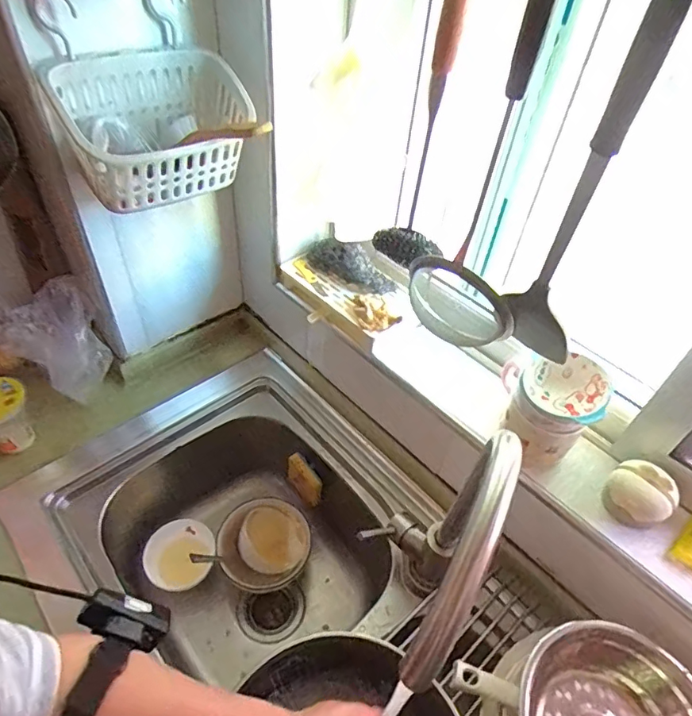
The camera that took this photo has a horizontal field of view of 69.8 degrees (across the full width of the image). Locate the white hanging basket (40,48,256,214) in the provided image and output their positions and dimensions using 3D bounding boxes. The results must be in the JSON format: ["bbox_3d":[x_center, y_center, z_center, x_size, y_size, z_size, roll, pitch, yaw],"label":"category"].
[{"bbox_3d":[-0.224,-0.279,0.594,0.204,0.144,0.153,-32,56,-31],"label":"white hanging basket"}]

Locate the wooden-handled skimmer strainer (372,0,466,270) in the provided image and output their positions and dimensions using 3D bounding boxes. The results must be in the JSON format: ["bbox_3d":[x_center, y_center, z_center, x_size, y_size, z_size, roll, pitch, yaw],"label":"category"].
[{"bbox_3d":[0.080,-0.215,0.481,0.040,0.308,0.064,-26,53,-28],"label":"wooden-handled skimmer strainer"}]

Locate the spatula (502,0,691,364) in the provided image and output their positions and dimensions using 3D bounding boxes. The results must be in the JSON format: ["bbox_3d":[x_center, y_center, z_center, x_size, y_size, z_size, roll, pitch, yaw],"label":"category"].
[{"bbox_3d":[0.207,-0.123,0.417,0.070,0.338,0.032,25,49,18],"label":"spatula"}]

